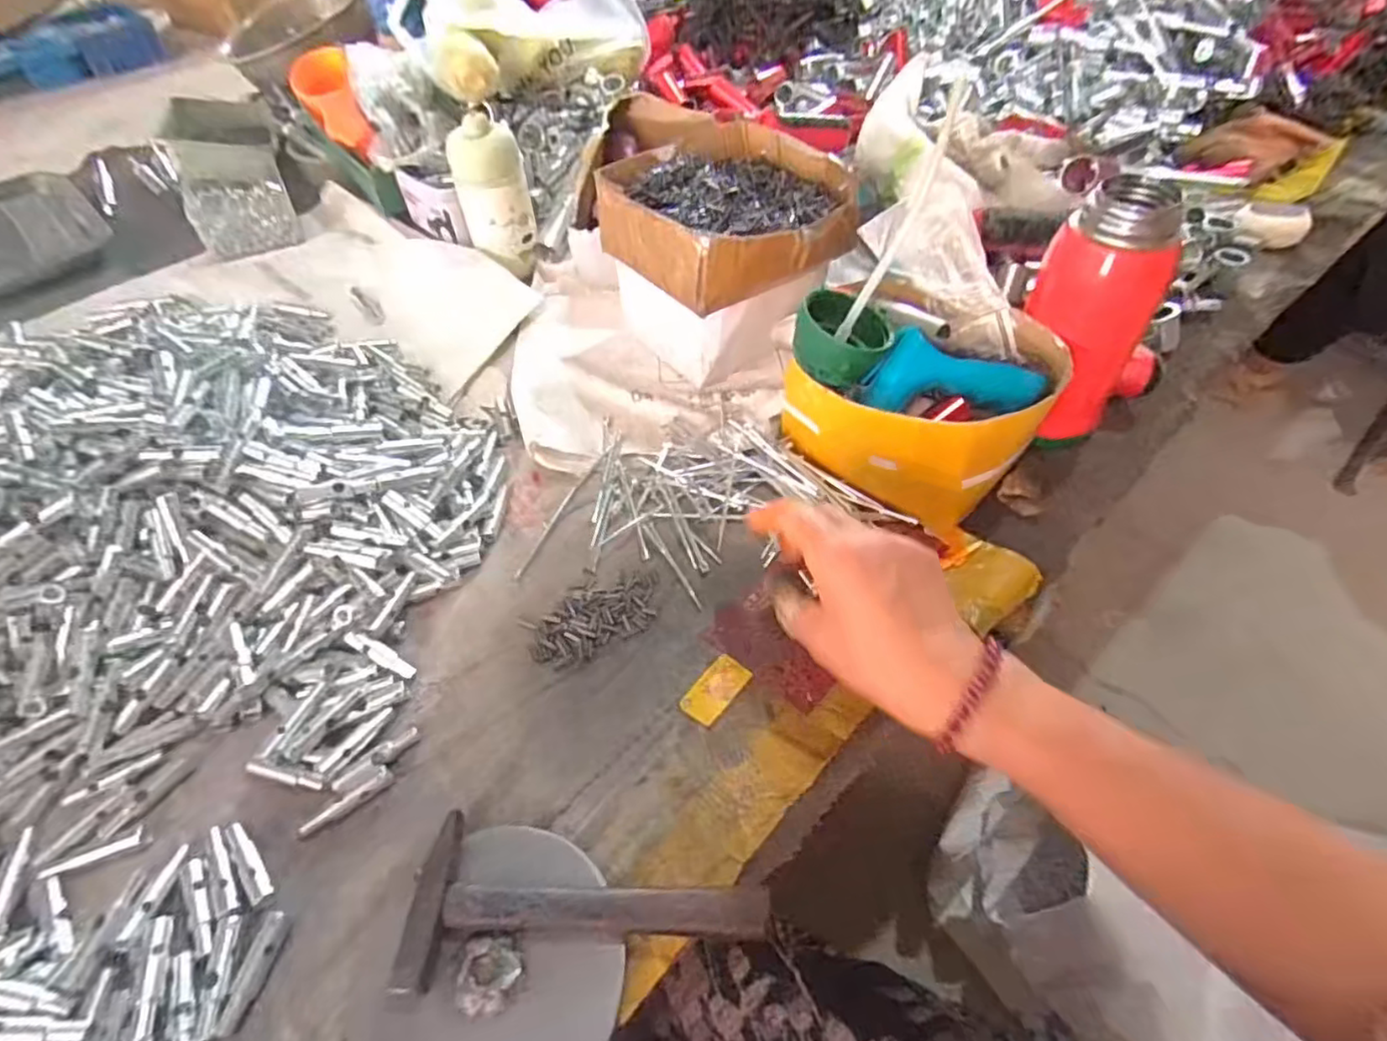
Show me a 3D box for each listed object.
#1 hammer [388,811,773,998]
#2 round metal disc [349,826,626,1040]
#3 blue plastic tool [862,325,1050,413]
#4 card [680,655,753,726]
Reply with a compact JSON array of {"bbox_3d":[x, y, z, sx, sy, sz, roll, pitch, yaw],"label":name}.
[{"bbox_3d":[-0.051,0.193,0.332,0.174,0.024,0.074,1,52,3],"label":"hammer"},{"bbox_3d":[-0.099,0.217,0.318,0.120,0.020,0.122,-1,52,1],"label":"round metal disc"},{"bbox_3d":[0.182,-0.103,0.466,0.125,0.037,0.047,-3,52,1],"label":"blue plastic tool"},{"bbox_3d":[0.014,0.104,0.411,0.024,0.004,0.045,33,60,24],"label":"card"}]

